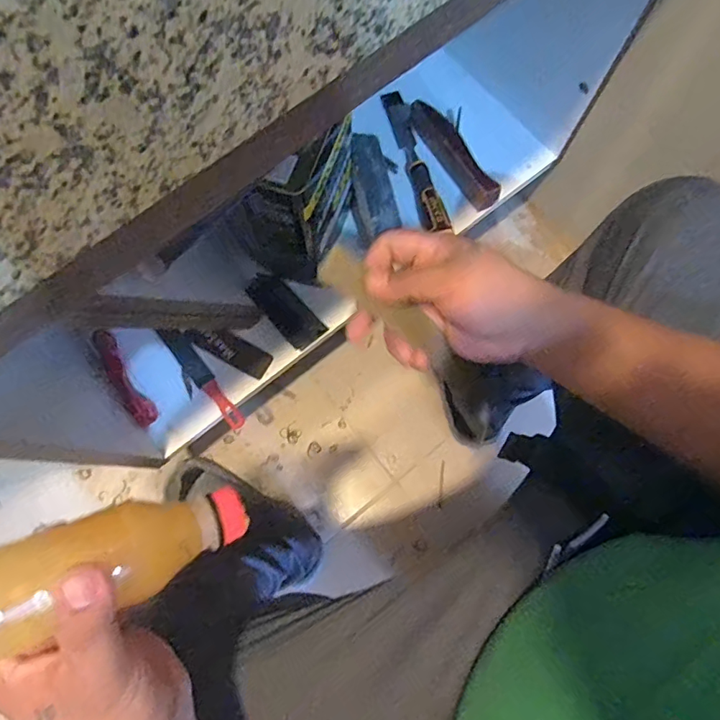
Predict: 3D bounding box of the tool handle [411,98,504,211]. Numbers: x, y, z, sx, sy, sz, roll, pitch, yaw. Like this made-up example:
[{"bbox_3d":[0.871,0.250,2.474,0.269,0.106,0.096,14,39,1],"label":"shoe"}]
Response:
[{"bbox_3d":[0.143,-0.316,0.766,0.031,0.035,0.193,-34,78,-7],"label":"tool handle"}]

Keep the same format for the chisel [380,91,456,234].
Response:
[{"bbox_3d":[0.085,-0.322,0.794,0.036,0.026,0.270,-15,77,-3],"label":"chisel"}]

